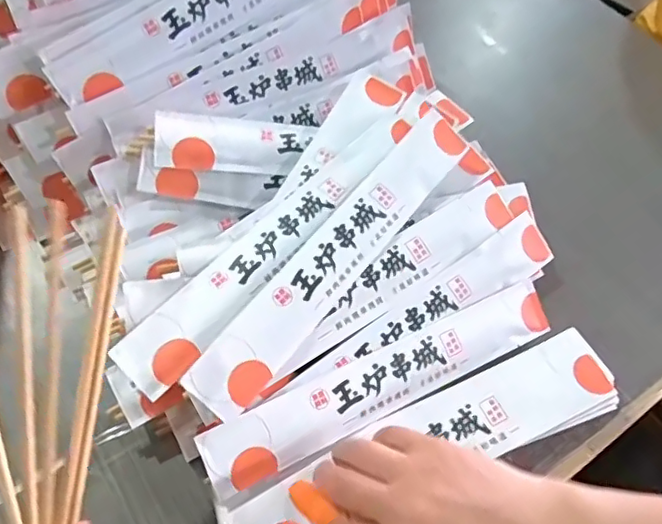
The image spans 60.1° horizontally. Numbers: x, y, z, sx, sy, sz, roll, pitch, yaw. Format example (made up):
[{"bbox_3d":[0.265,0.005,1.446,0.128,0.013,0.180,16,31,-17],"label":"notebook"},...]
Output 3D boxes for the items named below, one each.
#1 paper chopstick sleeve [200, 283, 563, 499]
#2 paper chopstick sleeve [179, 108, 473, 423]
[{"bbox_3d":[0.045,0.083,0.404,0.273,0.004,0.044,-21,88,-21],"label":"paper chopstick sleeve"},{"bbox_3d":[0.010,-0.009,0.411,0.046,0.006,0.278,44,69,-6],"label":"paper chopstick sleeve"}]

